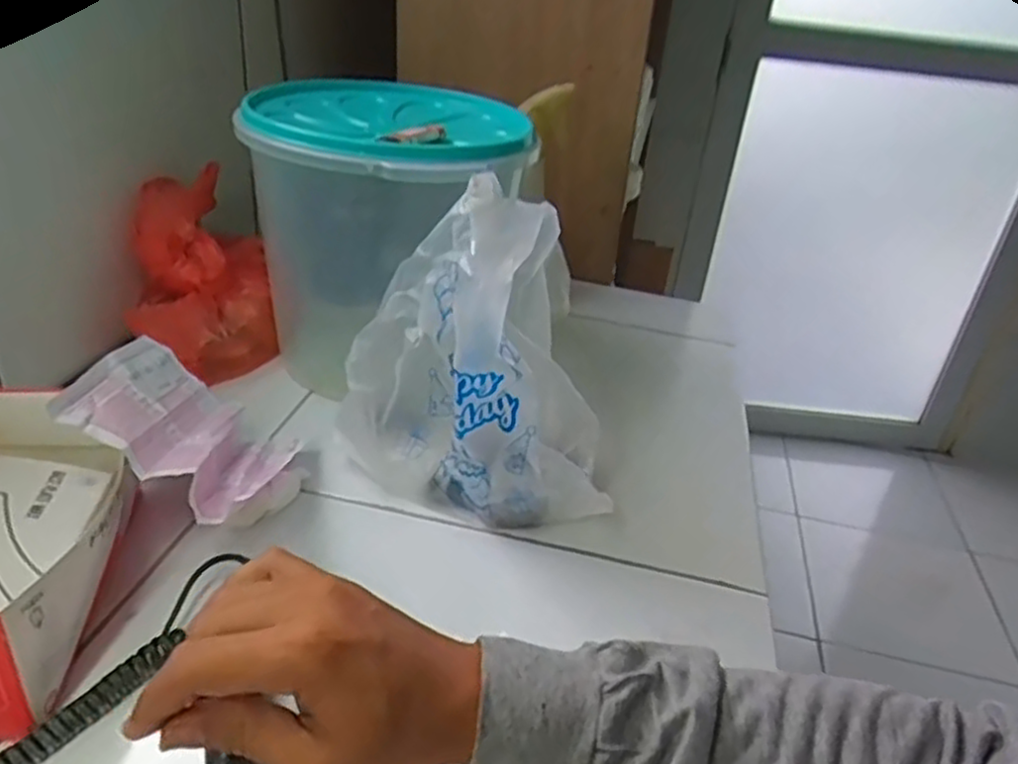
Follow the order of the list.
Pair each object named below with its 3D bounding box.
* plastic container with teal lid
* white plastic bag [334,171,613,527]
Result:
[{"bbox_3d":[-0.119,-0.133,0.690,0.218,0.226,0.225,28,37,32],"label":"plastic container with teal lid"},{"bbox_3d":[-0.023,-0.018,0.529,0.192,0.221,0.112,6,30,0],"label":"white plastic bag"}]

